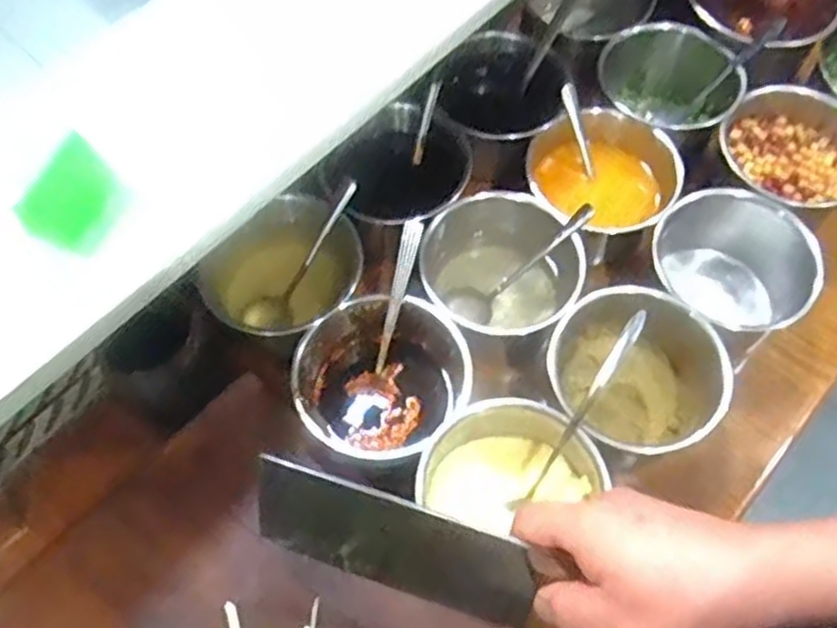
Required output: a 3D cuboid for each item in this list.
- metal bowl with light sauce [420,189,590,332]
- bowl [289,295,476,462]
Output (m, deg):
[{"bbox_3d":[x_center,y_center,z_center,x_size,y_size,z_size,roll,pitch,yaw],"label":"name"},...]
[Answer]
[{"bbox_3d":[0.070,-0.032,0.661,0.134,0.090,0.124,1,62,1],"label":"metal bowl with light sauce"},{"bbox_3d":[-0.028,0.055,0.616,0.135,0.074,0.124,0,62,0],"label":"bowl"}]

